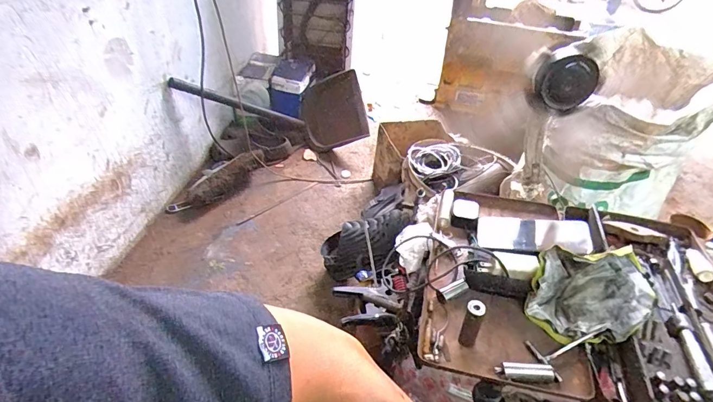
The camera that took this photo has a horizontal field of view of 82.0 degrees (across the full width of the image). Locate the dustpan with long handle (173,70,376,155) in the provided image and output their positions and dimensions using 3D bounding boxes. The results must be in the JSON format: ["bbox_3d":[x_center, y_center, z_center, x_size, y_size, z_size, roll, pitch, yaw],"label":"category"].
[{"bbox_3d":[-0.286,-0.330,1.416,0.646,0.266,0.242,1,37,-24],"label":"dustpan with long handle"}]

